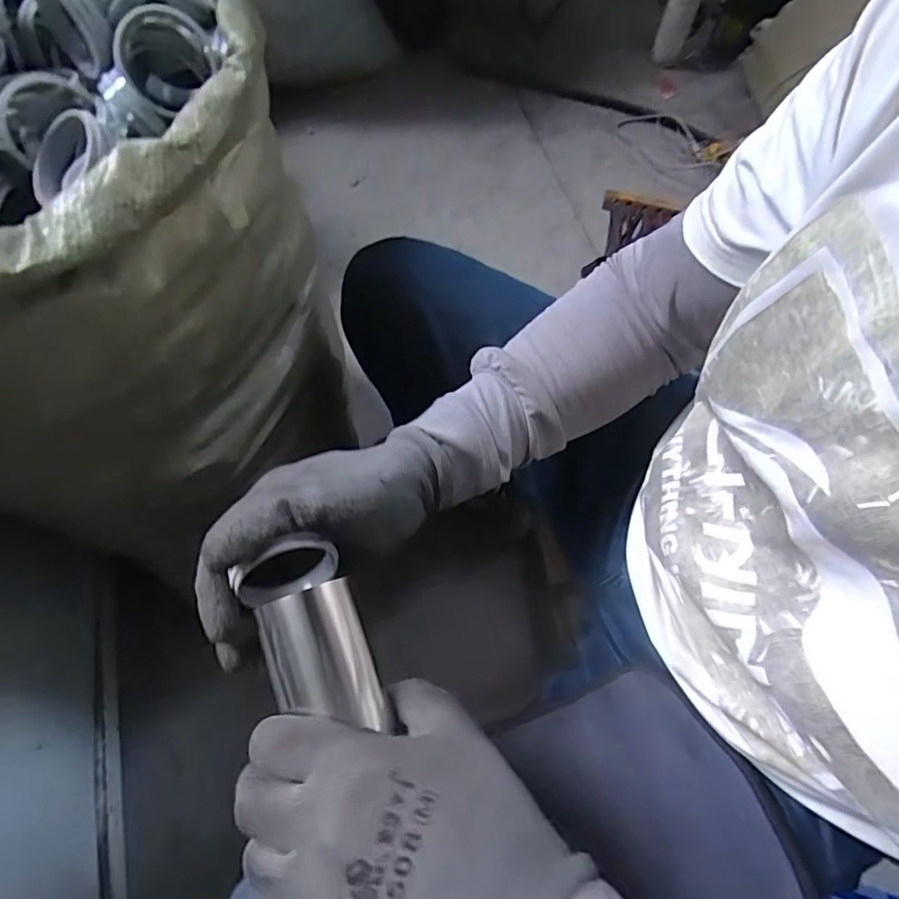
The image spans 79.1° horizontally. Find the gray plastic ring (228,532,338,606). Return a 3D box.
[{"bbox_3d":[-0.095,0.070,0.311,0.058,0.057,0.017,-17,68,-10],"label":"gray plastic ring"}]

